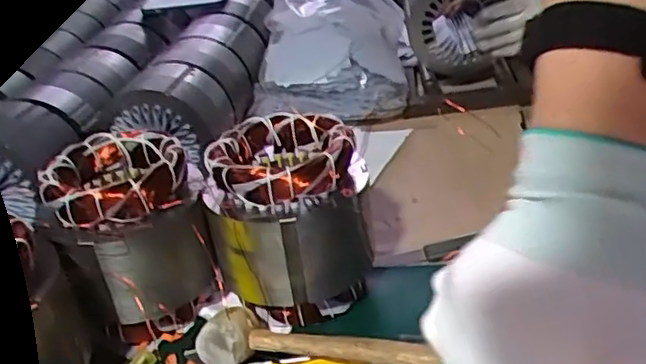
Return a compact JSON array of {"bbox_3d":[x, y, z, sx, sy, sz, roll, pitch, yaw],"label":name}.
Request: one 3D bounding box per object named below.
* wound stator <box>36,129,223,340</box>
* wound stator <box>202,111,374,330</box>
[{"bbox_3d":[-0.184,0.048,0.607,0.122,0.153,0.128,-24,36,-27],"label":"wound stator"},{"bbox_3d":[-0.031,0.031,0.603,0.140,0.151,0.136,-6,31,1],"label":"wound stator"}]

